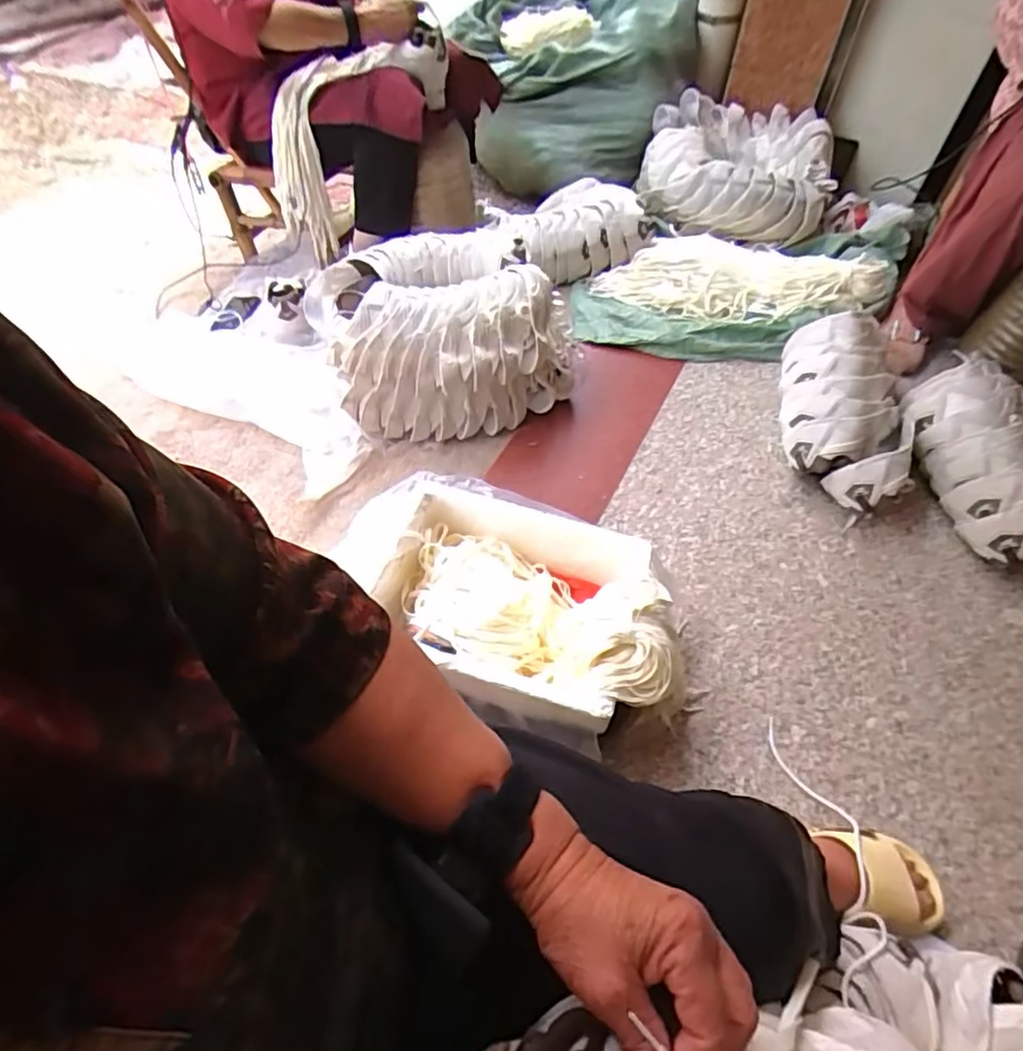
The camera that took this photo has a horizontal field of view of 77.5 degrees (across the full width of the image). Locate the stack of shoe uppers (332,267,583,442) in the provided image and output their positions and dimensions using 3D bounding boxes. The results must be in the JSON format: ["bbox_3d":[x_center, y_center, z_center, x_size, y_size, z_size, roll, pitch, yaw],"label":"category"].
[{"bbox_3d":[-0.099,-0.316,1.184,0.448,0.225,0.193,-4,56,-1],"label":"stack of shoe uppers"}]

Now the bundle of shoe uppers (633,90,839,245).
[{"bbox_3d":[0.535,-0.853,1.526,0.442,0.205,0.347,15,56,10],"label":"bundle of shoe uppers"}]

